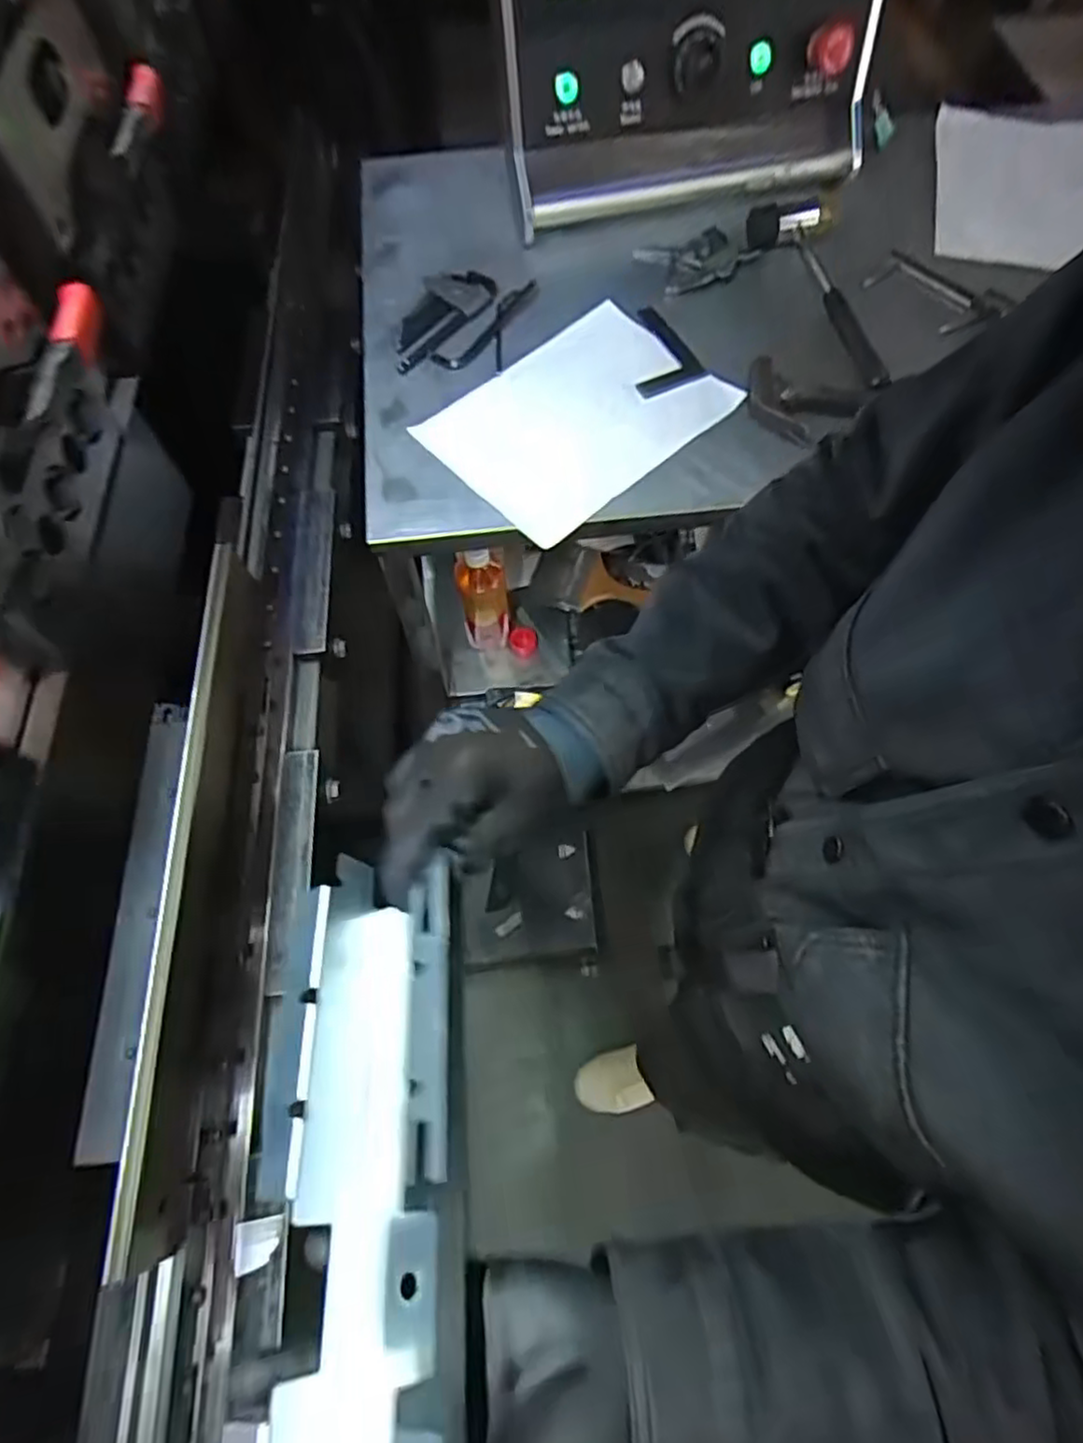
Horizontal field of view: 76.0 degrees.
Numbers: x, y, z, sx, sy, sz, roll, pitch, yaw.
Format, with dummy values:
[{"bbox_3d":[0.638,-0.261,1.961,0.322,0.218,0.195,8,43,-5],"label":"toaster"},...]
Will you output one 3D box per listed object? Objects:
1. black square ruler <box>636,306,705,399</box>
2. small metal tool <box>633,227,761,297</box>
[{"bbox_3d":[0.123,-0.411,0.765,0.082,0.011,0.115,-22,67,-9],"label":"black square ruler"},{"bbox_3d":[0.188,-0.548,0.820,0.127,0.017,0.082,-24,67,-9],"label":"small metal tool"}]

